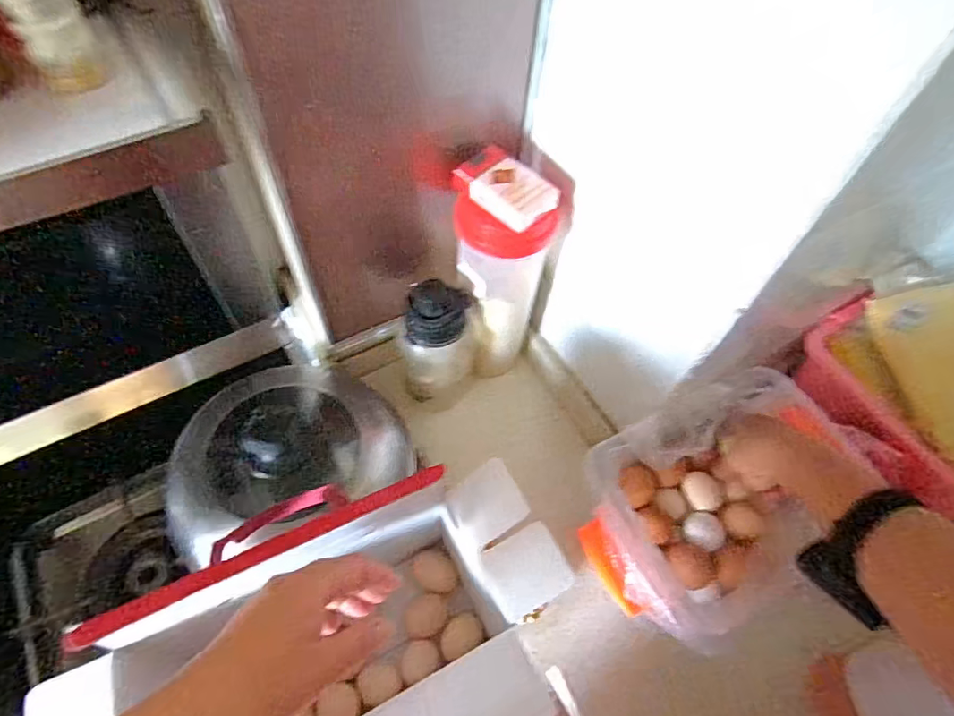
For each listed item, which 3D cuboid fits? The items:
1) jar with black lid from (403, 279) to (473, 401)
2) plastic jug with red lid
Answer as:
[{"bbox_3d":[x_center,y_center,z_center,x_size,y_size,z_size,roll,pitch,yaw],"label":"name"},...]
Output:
[{"bbox_3d":[-0.044,-0.010,0.599,0.070,0.149,0.072,1,58,-2],"label":"jar with black lid"},{"bbox_3d":[0.022,-0.094,0.597,0.092,0.275,0.089,1,58,-2],"label":"plastic jug with red lid"}]

